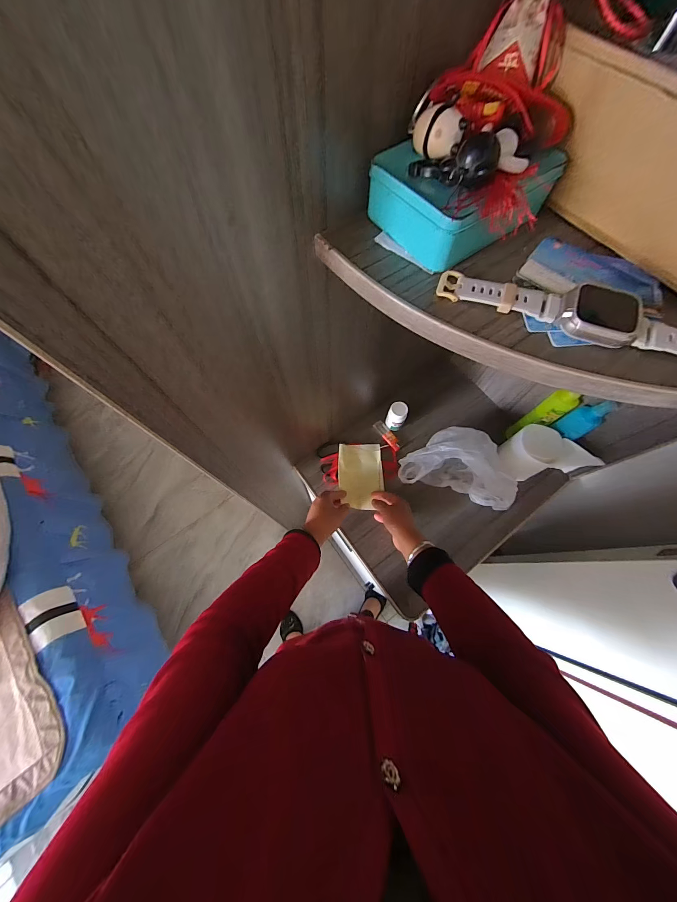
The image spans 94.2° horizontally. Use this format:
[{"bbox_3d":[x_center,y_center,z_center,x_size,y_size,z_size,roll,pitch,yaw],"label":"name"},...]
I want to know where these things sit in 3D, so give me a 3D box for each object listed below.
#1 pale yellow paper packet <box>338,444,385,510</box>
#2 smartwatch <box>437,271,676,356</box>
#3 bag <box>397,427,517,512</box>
[{"bbox_3d":[0.045,0.051,0.651,0.091,0.021,0.135,3,72,-14],"label":"pale yellow paper packet"},{"bbox_3d":[0.189,-0.091,0.219,0.236,0.018,0.036,18,71,6],"label":"smartwatch"},{"bbox_3d":[0.237,0.019,0.625,0.202,0.109,0.147,17,71,6],"label":"bag"}]

